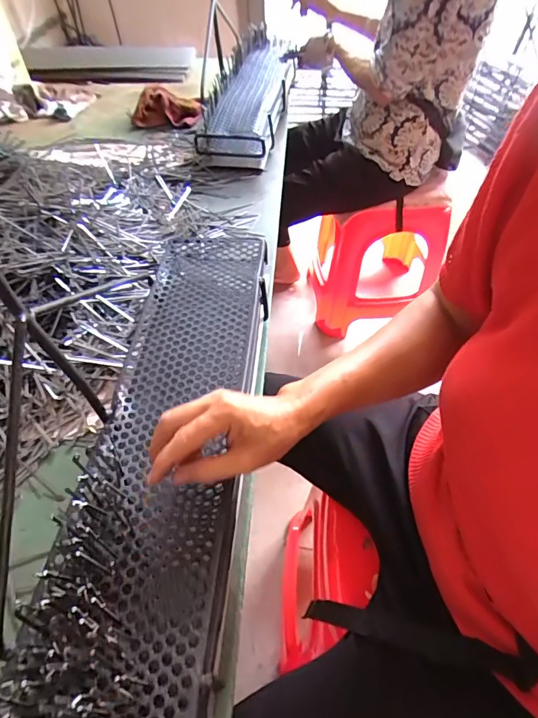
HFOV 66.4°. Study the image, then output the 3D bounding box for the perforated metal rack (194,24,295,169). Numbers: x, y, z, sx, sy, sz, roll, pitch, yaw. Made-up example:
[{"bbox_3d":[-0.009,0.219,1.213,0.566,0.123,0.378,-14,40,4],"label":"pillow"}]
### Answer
[{"bbox_3d":[-0.039,-0.697,1.064,0.160,0.112,0.630,7,53,7],"label":"perforated metal rack"}]

